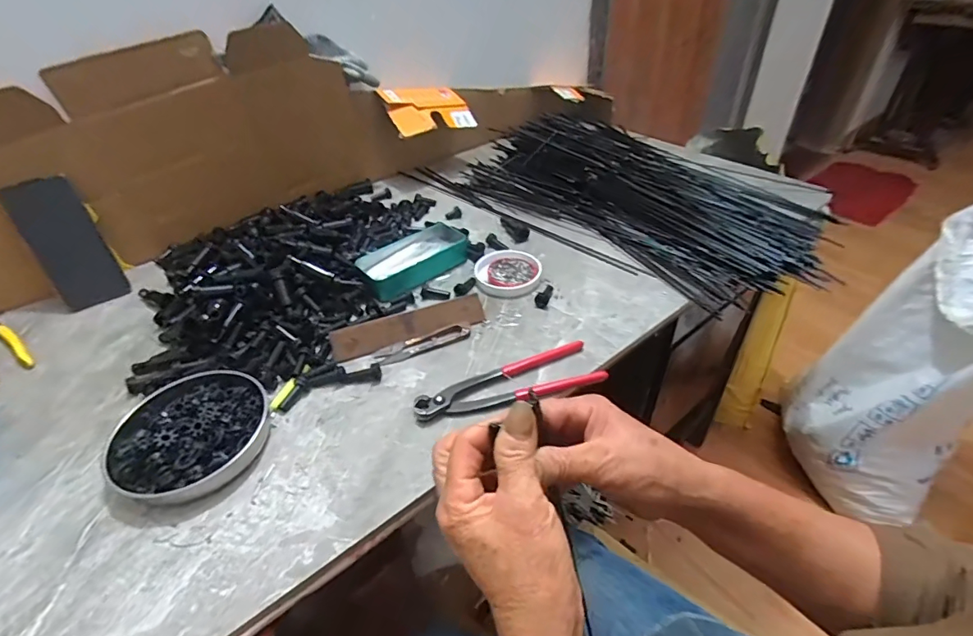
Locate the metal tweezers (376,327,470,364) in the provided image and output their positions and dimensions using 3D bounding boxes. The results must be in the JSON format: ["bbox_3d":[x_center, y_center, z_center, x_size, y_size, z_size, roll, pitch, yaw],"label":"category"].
[{"bbox_3d":[-0.072,0.031,0.550,0.106,0.004,0.022,-17,60,-14],"label":"metal tweezers"}]

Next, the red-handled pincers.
[{"bbox_3d":[0.023,0.072,0.490,0.193,0.014,0.057,-16,42,-14],"label":"red-handled pincers"}]

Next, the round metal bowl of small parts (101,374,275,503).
[{"bbox_3d":[-0.287,0.108,0.451,0.141,0.027,0.136,-2,41,2],"label":"round metal bowl of small parts"}]

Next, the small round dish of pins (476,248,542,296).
[{"bbox_3d":[0.026,-0.065,0.641,0.084,0.018,0.084,-2,41,2],"label":"small round dish of pins"}]

